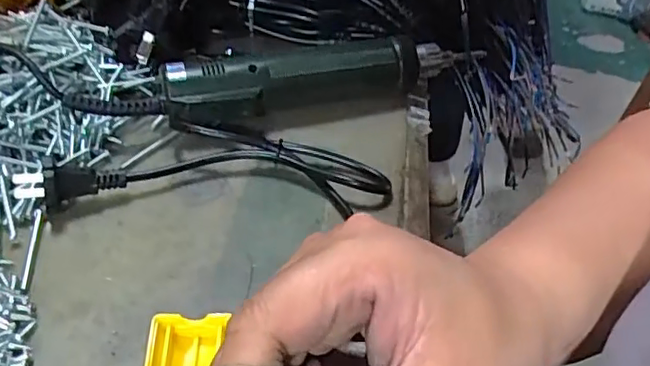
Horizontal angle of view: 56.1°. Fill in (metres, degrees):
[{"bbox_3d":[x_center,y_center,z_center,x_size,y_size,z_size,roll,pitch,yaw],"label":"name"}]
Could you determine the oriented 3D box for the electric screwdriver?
[{"bbox_3d":[-0.002,-0.076,0.438,0.222,0.052,0.034,-11,43,-17],"label":"electric screwdriver"}]

